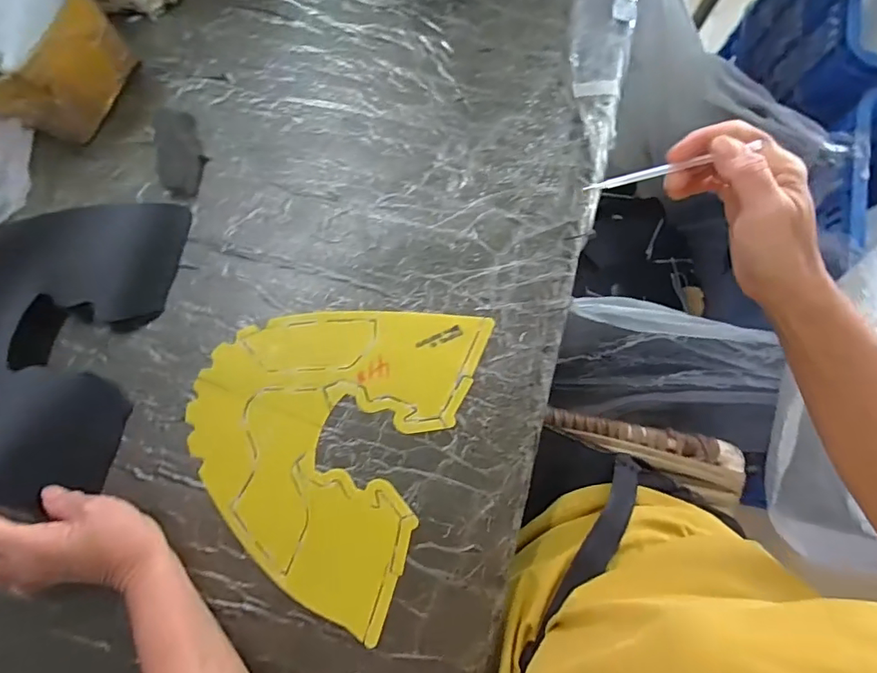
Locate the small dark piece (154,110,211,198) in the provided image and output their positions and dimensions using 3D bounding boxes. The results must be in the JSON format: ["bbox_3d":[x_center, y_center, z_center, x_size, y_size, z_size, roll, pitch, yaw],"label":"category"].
[{"bbox_3d":[-0.245,-0.177,0.473,0.040,0.016,0.090,-12,79,-3],"label":"small dark piece"}]

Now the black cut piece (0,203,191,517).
[{"bbox_3d":[-0.346,-0.008,0.426,0.184,0.039,0.260,11,79,1],"label":"black cut piece"}]

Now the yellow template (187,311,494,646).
[{"bbox_3d":[-0.105,0.079,0.428,0.216,0.006,0.256,19,79,6],"label":"yellow template"}]

